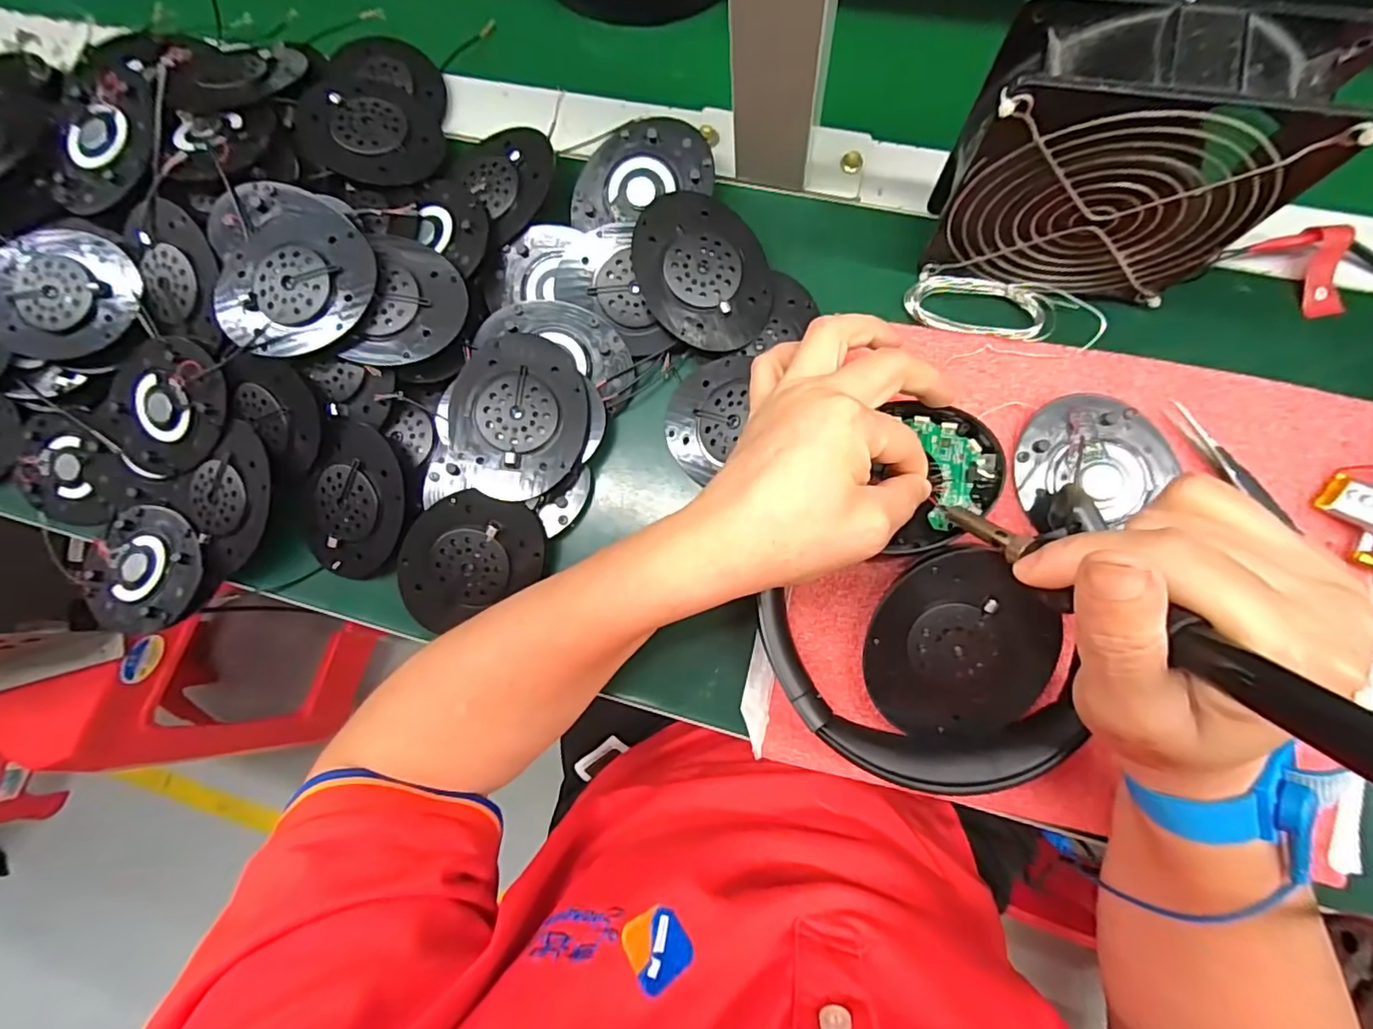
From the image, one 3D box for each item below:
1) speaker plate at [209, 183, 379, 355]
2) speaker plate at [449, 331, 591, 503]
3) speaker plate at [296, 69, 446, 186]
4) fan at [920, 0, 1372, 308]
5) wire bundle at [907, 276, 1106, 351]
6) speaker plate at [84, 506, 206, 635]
[{"bbox_3d":[-0.205,-0.129,0.300,0.081,0.011,0.092,-10,85,3],"label":"speaker plate"},{"bbox_3d":[-0.088,-0.052,0.304,0.069,0.010,0.088,3,82,-5],"label":"speaker plate"},{"bbox_3d":[-0.186,-0.228,0.340,0.089,0.010,0.068,30,73,1],"label":"speaker plate"},{"bbox_3d":[0.178,-0.148,0.250,0.125,0.112,0.048,9,84,6],"label":"fan"},{"bbox_3d":[0.164,-0.107,0.302,0.092,0.017,0.030,12,85,5],"label":"wire bundle"},{"bbox_3d":[-0.304,0.032,0.326,0.074,0.019,0.067,20,86,6],"label":"speaker plate"}]

